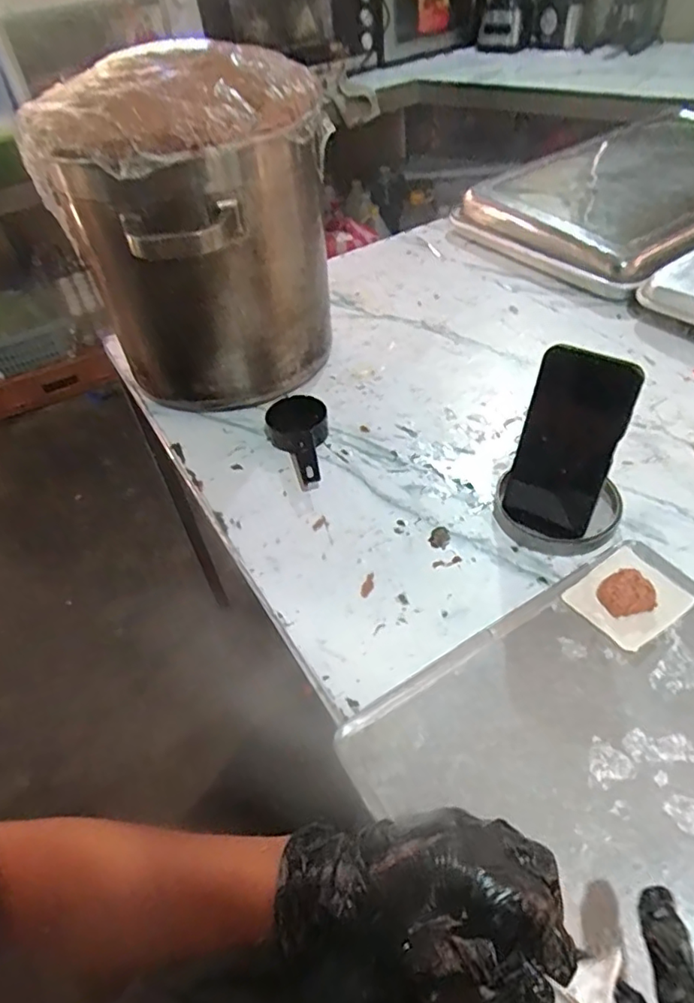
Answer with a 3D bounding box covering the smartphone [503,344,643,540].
[{"bbox_3d":[0.190,-0.046,0.508,0.078,0.164,0.007,13,32,8],"label":"smartphone"}]

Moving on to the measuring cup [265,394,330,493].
[{"bbox_3d":[-0.053,-0.069,0.673,0.072,0.029,0.136,-11,45,-4],"label":"measuring cup"}]

